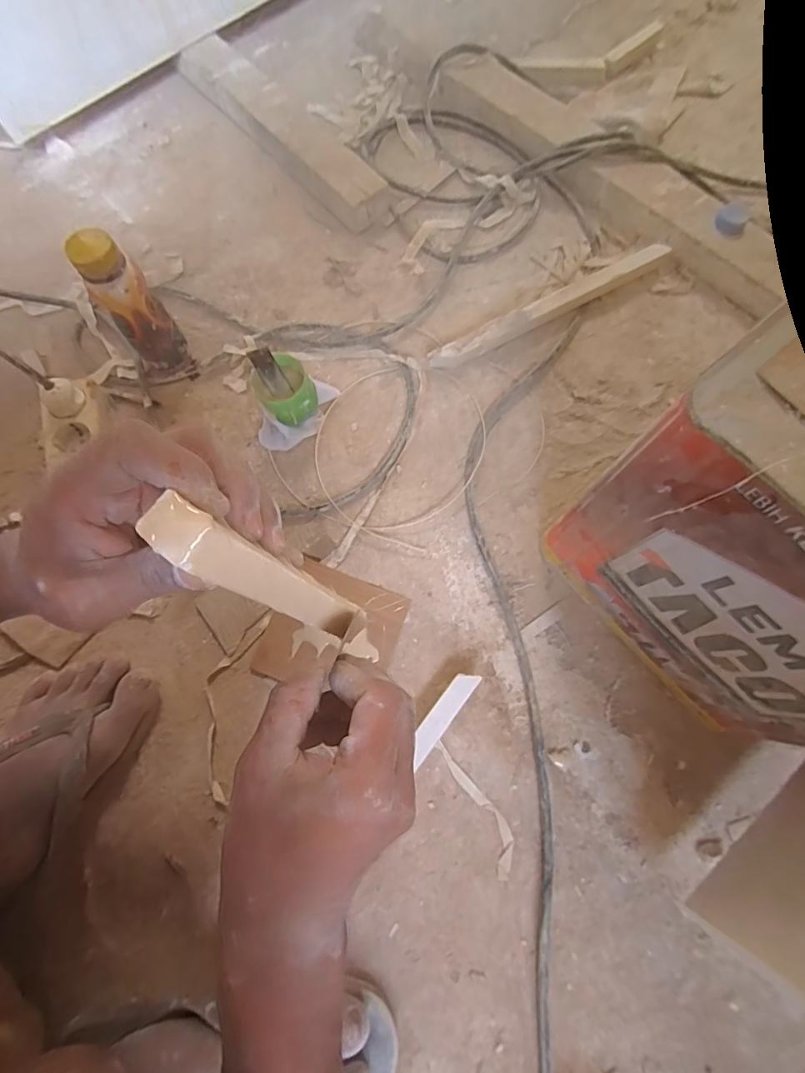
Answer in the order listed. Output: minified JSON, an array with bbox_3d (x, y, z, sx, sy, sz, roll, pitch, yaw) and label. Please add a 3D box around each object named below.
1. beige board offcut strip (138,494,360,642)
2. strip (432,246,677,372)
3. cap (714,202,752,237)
[{"bbox_3d":[-0.058,0.025,0.224,0.020,0.148,0.022,18,74,26],"label":"beige board offcut strip"},{"bbox_3d":[0.162,-0.255,0.523,0.290,0.029,0.022,-28,75,-7],"label":"strip"},{"bbox_3d":[0.374,-0.361,0.526,0.032,0.019,0.032,0,74,1],"label":"cap"}]

